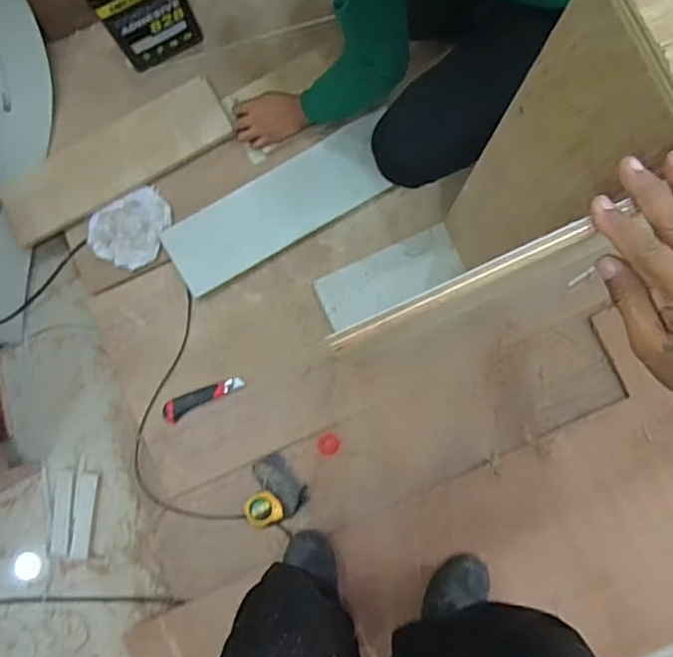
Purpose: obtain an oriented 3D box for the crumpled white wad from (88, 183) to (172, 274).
[{"bbox_3d":[-0.421,-0.200,1.197,0.181,0.033,0.151,-25,85,6],"label":"crumpled white wad"}]

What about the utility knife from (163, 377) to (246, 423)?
[{"bbox_3d":[-0.270,0.142,1.163,0.172,0.014,0.043,-22,85,6],"label":"utility knife"}]

